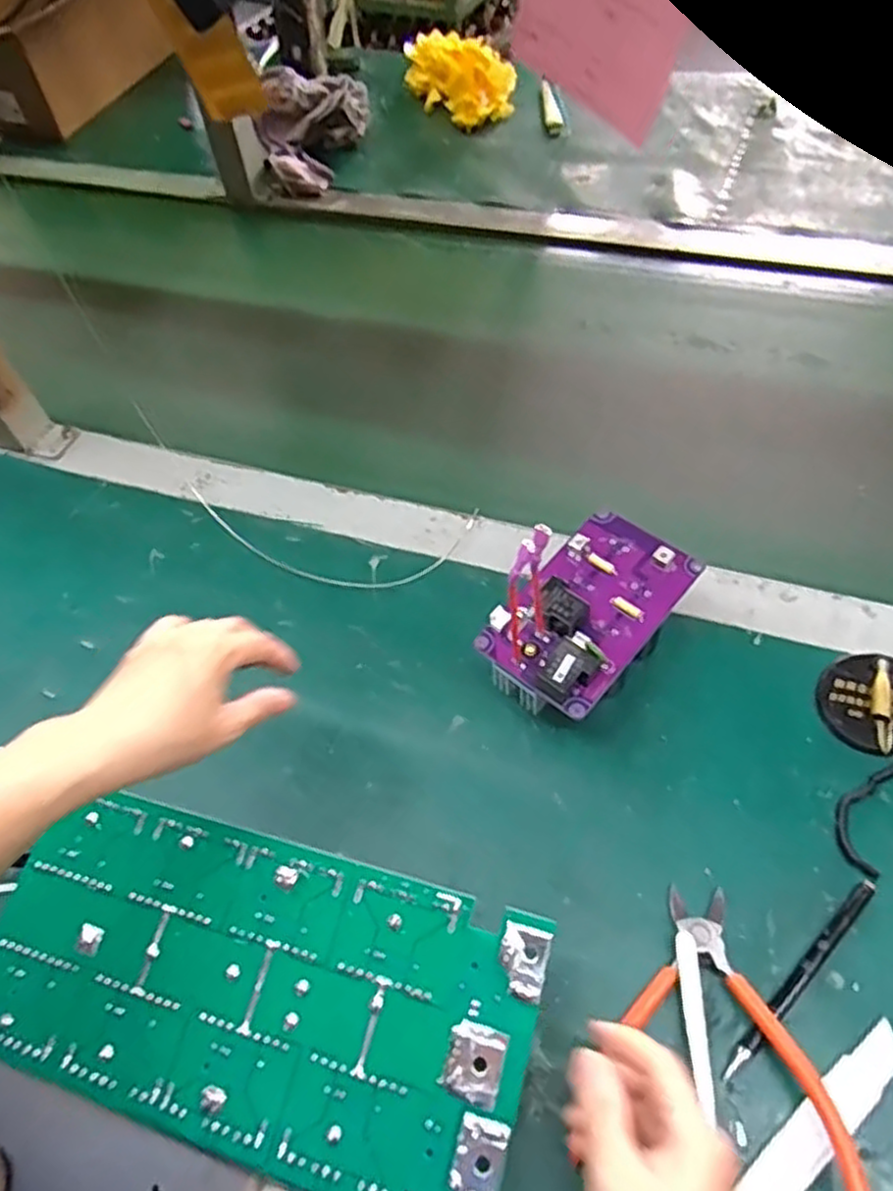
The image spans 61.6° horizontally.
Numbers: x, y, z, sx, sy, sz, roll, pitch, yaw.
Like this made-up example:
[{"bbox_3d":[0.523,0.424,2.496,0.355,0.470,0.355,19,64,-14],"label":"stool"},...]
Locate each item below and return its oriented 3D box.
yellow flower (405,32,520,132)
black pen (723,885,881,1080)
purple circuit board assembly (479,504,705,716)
[{"bbox_3d":[0.025,-0.706,1.022,0.112,0.079,0.167,-28,57,-14],"label":"yellow flower"},{"bbox_3d":[0.193,0.207,0.407,0.134,0.007,0.009,-38,60,-20],"label":"black pen"},{"bbox_3d":[0.092,0.018,0.501,0.098,0.081,0.145,28,62,23],"label":"purple circuit board assembly"}]

